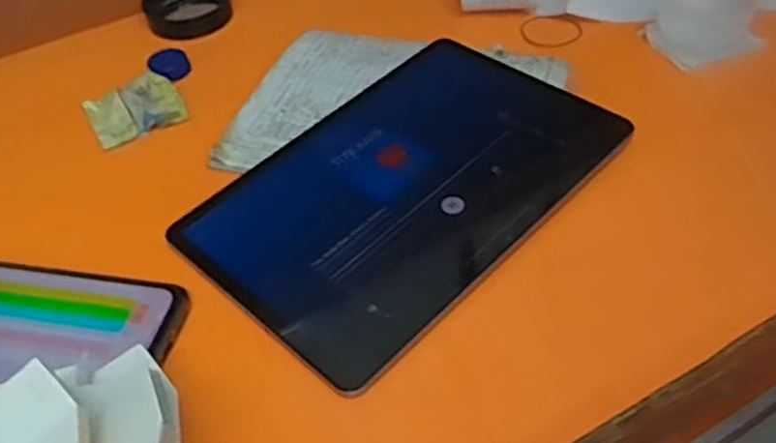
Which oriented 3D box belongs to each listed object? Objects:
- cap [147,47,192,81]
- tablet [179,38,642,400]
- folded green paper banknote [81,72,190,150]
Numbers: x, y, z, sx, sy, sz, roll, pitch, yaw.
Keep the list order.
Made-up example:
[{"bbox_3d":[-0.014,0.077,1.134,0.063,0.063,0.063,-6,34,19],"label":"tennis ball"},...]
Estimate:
[{"bbox_3d":[-0.169,-0.123,0.567,0.030,0.013,0.036,-21,46,-14],"label":"cap"},{"bbox_3d":[0.008,-0.027,0.448,0.247,0.012,0.170,-37,52,-27],"label":"tablet"},{"bbox_3d":[-0.187,-0.086,0.536,0.064,0.008,0.066,-25,47,-18],"label":"folded green paper banknote"}]

